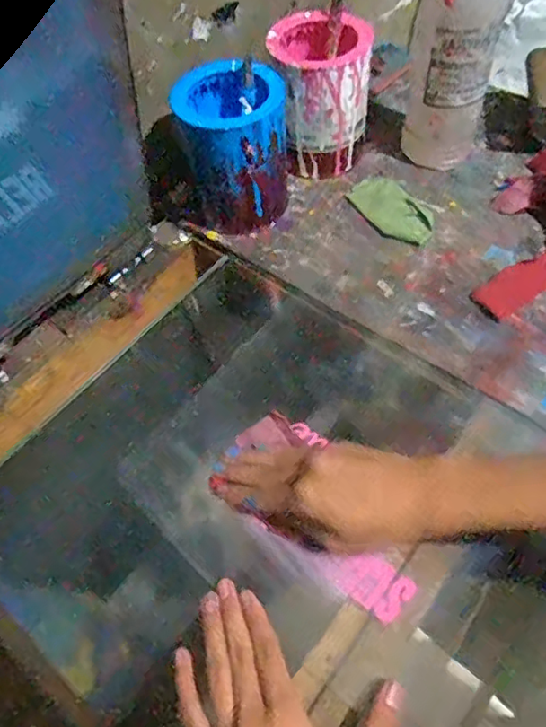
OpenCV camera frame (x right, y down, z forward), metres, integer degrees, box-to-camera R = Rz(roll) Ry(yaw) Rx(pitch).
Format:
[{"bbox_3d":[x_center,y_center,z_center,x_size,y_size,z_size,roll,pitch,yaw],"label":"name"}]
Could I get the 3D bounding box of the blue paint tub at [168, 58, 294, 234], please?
[{"bbox_3d":[-0.040,-0.226,0.602,0.114,0.141,0.108,4,57,8],"label":"blue paint tub"}]

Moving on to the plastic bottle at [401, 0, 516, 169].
[{"bbox_3d":[0.194,-0.330,0.591,0.083,0.242,0.082,19,60,17],"label":"plastic bottle"}]

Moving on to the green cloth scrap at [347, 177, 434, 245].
[{"bbox_3d":[0.137,-0.173,0.633,0.061,0.008,0.108,-28,59,-13],"label":"green cloth scrap"}]

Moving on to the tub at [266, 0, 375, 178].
[{"bbox_3d":[0.054,-0.300,0.640,0.093,0.143,0.100,-2,56,4],"label":"tub"}]

